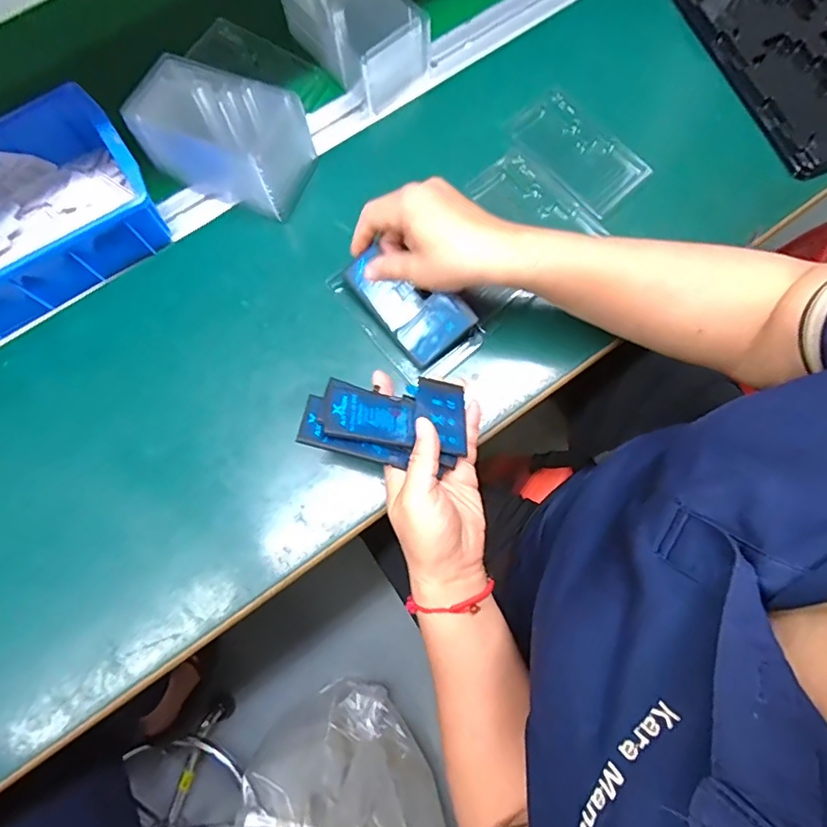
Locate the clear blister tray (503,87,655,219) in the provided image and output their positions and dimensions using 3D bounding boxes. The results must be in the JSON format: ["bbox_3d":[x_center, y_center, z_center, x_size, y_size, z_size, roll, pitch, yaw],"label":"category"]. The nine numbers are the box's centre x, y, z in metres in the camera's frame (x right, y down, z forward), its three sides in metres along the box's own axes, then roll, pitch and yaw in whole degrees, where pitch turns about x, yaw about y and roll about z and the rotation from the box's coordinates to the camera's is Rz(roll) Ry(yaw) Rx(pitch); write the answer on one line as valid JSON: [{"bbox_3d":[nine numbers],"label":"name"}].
[{"bbox_3d":[0.149,-0.241,0.475,0.071,0.008,0.124,-42,81,-8],"label":"clear blister tray"}]

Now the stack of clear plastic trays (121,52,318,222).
[{"bbox_3d":[-0.161,-0.236,0.440,0.134,0.070,0.078,21,79,5],"label":"stack of clear plastic trays"}]

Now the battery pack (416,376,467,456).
[{"bbox_3d":[0.021,-0.001,0.383,0.039,0.004,0.057,13,56,-15],"label":"battery pack"}]

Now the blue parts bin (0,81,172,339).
[{"bbox_3d":[-0.321,-0.164,0.426,0.202,0.067,0.147,-33,80,-6],"label":"blue parts bin"}]

